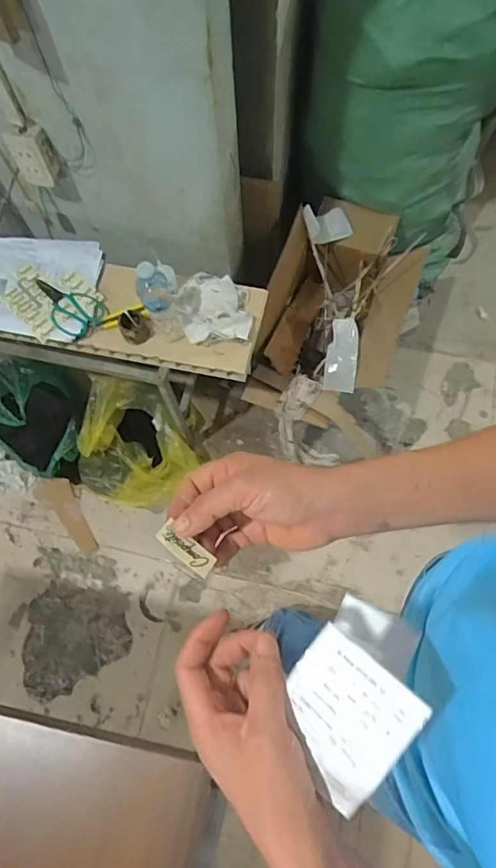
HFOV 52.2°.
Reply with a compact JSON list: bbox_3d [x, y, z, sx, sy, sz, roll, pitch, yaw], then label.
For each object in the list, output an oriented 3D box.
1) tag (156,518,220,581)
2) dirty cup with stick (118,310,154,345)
[{"bbox_3d":[-0.048,0.089,0.391,0.050,0.004,0.019,40,58,-3],"label":"tag"},{"bbox_3d":[-0.232,-0.220,1.046,0.061,0.039,0.060,-1,70,2],"label":"dirty cup with stick"}]

